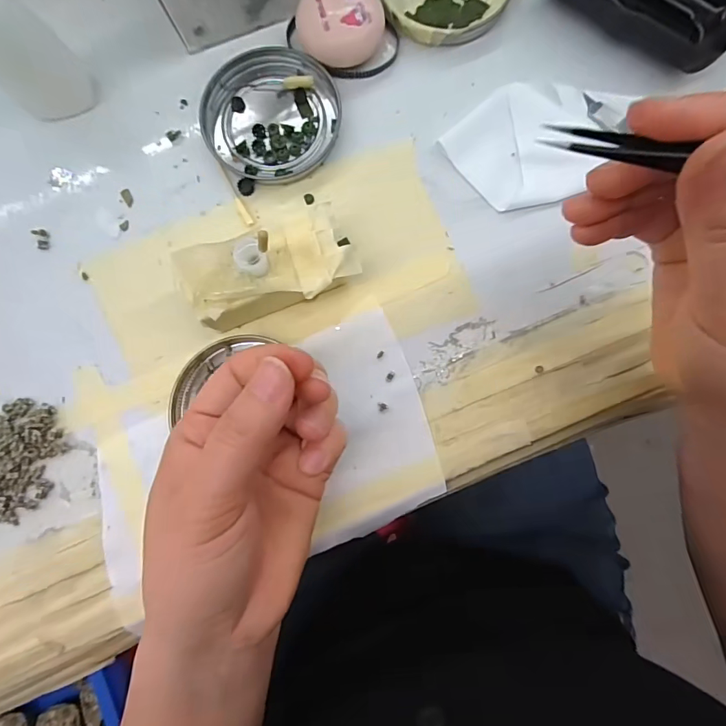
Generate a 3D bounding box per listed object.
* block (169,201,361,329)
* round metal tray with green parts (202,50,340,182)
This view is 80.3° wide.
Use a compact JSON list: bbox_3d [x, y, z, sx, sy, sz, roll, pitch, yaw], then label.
[{"bbox_3d":[-0.048,-0.046,0.222,0.088,0.045,0.045,-23,84,0],"label":"block"},{"bbox_3d":[-0.054,-0.145,0.251,0.077,0.009,0.076,0,84,2],"label":"round metal tray with green parts"}]

